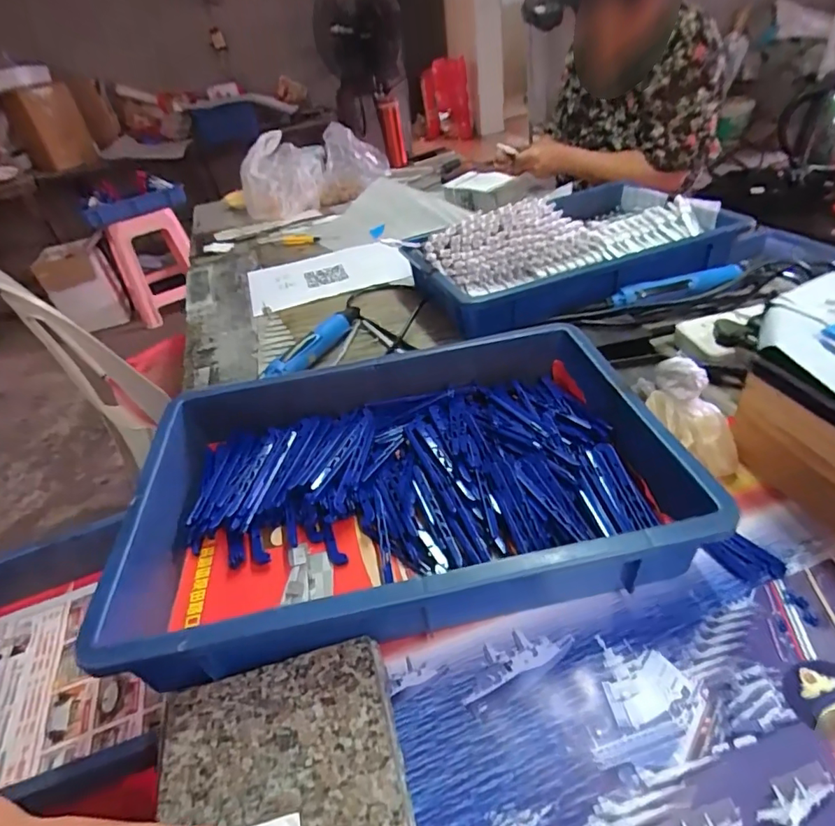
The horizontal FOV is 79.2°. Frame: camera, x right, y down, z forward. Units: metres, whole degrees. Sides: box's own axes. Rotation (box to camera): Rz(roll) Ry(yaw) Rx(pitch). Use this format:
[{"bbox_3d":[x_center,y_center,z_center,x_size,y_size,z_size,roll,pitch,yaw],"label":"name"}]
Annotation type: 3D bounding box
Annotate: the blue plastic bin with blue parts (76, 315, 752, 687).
[{"bbox_3d":[-0.007,0.057,0.440,0.433,0.078,0.288,-9,37,-3],"label":"blue plastic bin with blue parts"}]

